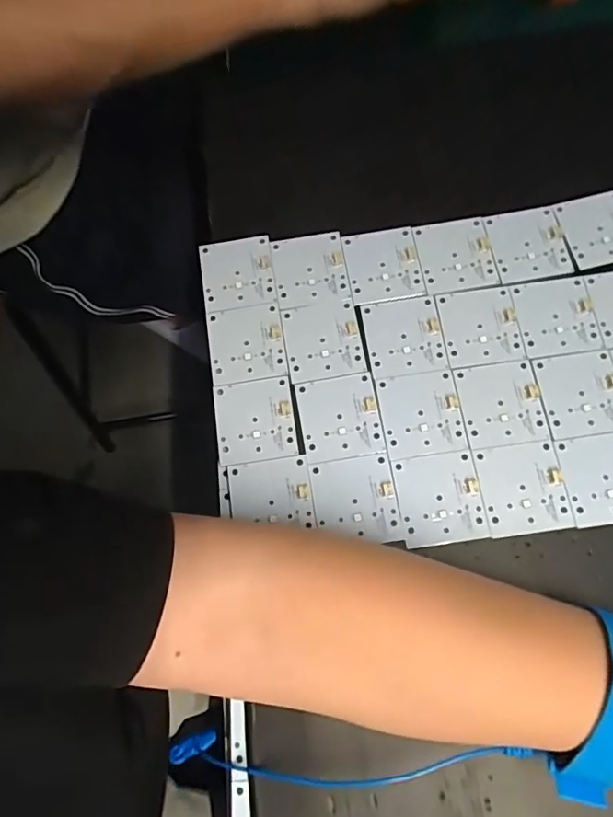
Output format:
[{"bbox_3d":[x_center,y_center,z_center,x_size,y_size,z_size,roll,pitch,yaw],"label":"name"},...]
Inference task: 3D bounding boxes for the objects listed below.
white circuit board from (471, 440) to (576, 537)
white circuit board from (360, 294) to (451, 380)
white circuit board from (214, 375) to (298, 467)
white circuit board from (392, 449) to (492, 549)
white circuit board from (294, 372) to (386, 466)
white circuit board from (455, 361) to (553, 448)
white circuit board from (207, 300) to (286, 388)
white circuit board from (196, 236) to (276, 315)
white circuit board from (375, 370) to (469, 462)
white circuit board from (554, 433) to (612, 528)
[{"bbox_3d":[0.114,0.042,0.275,0.042,0.004,0.046,-8,73,0],"label":"white circuit board"},{"bbox_3d":[0.056,-0.041,0.304,0.043,0.006,0.048,-7,73,0],"label":"white circuit board"},{"bbox_3d":[-0.029,0.007,0.293,0.043,0.006,0.046,-8,73,0],"label":"white circuit board"},{"bbox_3d":[0.070,0.047,0.275,0.043,0.004,0.046,-9,73,0],"label":"white circuit board"},{"bbox_3d":[0.018,0.005,0.292,0.043,0.005,0.046,-10,73,0],"label":"white circuit board"},{"bbox_3d":[0.107,-0.002,0.289,0.043,0.004,0.047,-7,73,0],"label":"white circuit board"},{"bbox_3d":[-0.035,-0.038,0.304,0.042,0.004,0.046,-8,73,0],"label":"white circuit board"},{"bbox_3d":[-0.042,-0.082,0.319,0.043,0.007,0.046,-12,73,-1],"label":"white circuit board"},{"bbox_3d":[0.063,0.003,0.288,0.043,0.004,0.046,-8,73,0],"label":"white circuit board"},{"bbox_3d":[0.157,0.036,0.274,0.043,0.004,0.046,-8,73,0],"label":"white circuit board"}]

